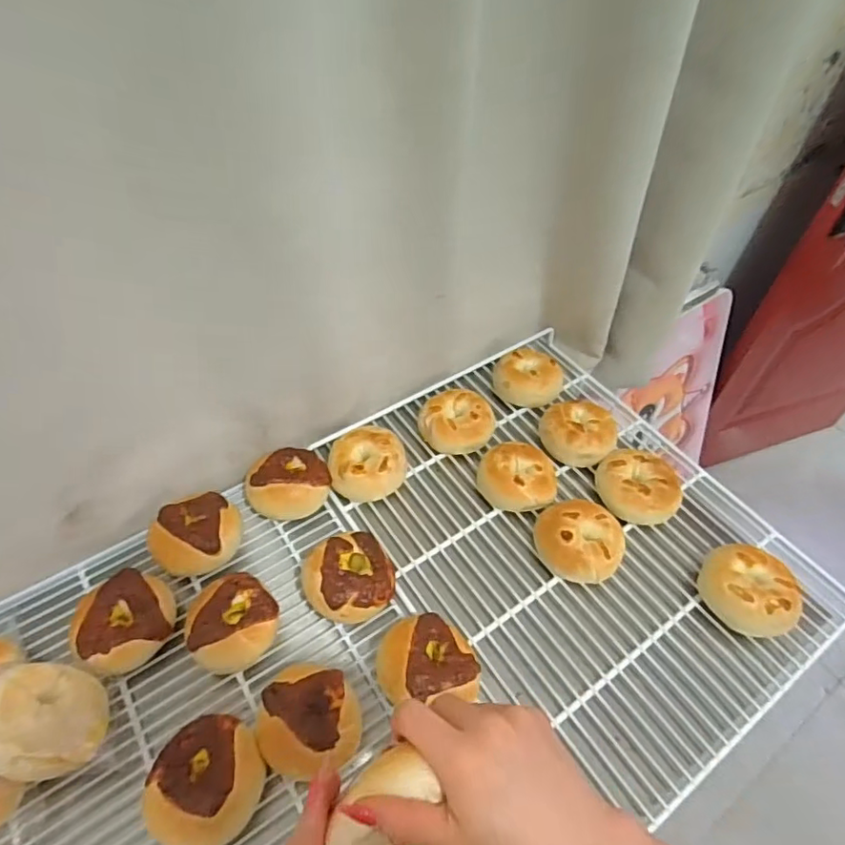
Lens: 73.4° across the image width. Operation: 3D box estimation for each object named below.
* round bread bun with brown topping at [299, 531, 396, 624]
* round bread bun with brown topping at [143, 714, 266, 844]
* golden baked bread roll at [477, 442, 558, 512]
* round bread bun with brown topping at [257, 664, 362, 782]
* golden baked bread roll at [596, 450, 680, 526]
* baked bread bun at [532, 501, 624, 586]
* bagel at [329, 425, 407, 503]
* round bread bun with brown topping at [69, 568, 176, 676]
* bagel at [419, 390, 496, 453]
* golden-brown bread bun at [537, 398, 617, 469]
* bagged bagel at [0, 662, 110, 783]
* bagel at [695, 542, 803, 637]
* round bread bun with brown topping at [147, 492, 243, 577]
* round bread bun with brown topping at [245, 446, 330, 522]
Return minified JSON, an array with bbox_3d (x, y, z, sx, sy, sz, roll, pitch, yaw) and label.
[{"bbox_3d":[-0.089,0.193,0.697,0.101,0.066,0.106,2,51,-2],"label":"round bread bun with brown topping"},{"bbox_3d":[-0.211,0.354,0.558,0.106,0.058,0.111,2,51,-2],"label":"round bread bun with brown topping"},{"bbox_3d":[0.133,0.079,0.804,0.094,0.061,0.096,2,51,-2],"label":"golden baked bread roll"},{"bbox_3d":[-0.118,0.310,0.594,0.109,0.045,0.105,17,52,10],"label":"round bread bun with brown topping"},{"bbox_3d":[0.304,0.092,0.804,0.119,0.062,0.097,32,56,21],"label":"golden baked bread roll"},{"bbox_3d":[0.210,0.157,0.747,0.099,0.060,0.107,2,51,-2],"label":"baked bread bun"},{"bbox_3d":[-0.079,0.060,0.818,0.105,0.056,0.098,2,51,-2],"label":"bagel"},{"bbox_3d":[-0.341,0.230,0.652,0.104,0.054,0.096,2,51,-2],"label":"round bread bun with brown topping"},{"bbox_3d":[0.051,0.001,0.865,0.117,0.059,0.093,11,51,6],"label":"bagel"},{"bbox_3d":[0.235,0.016,0.860,0.095,0.057,0.105,-16,54,-16],"label":"golden-brown bread bun"},{"bbox_3d":[-0.376,0.294,0.553,0.117,0.050,0.100,28,31,-38],"label":"bagged bagel"},{"bbox_3d":[0.407,0.210,0.708,0.115,0.066,0.098,35,57,22],"label":"bagel"},{"bbox_3d":[-0.288,0.141,0.717,0.099,0.050,0.090,0,51,-4],"label":"round bread bun with brown topping"},{"bbox_3d":[-0.185,0.084,0.780,0.111,0.061,0.093,-18,54,-17],"label":"round bread bun with brown topping"}]

